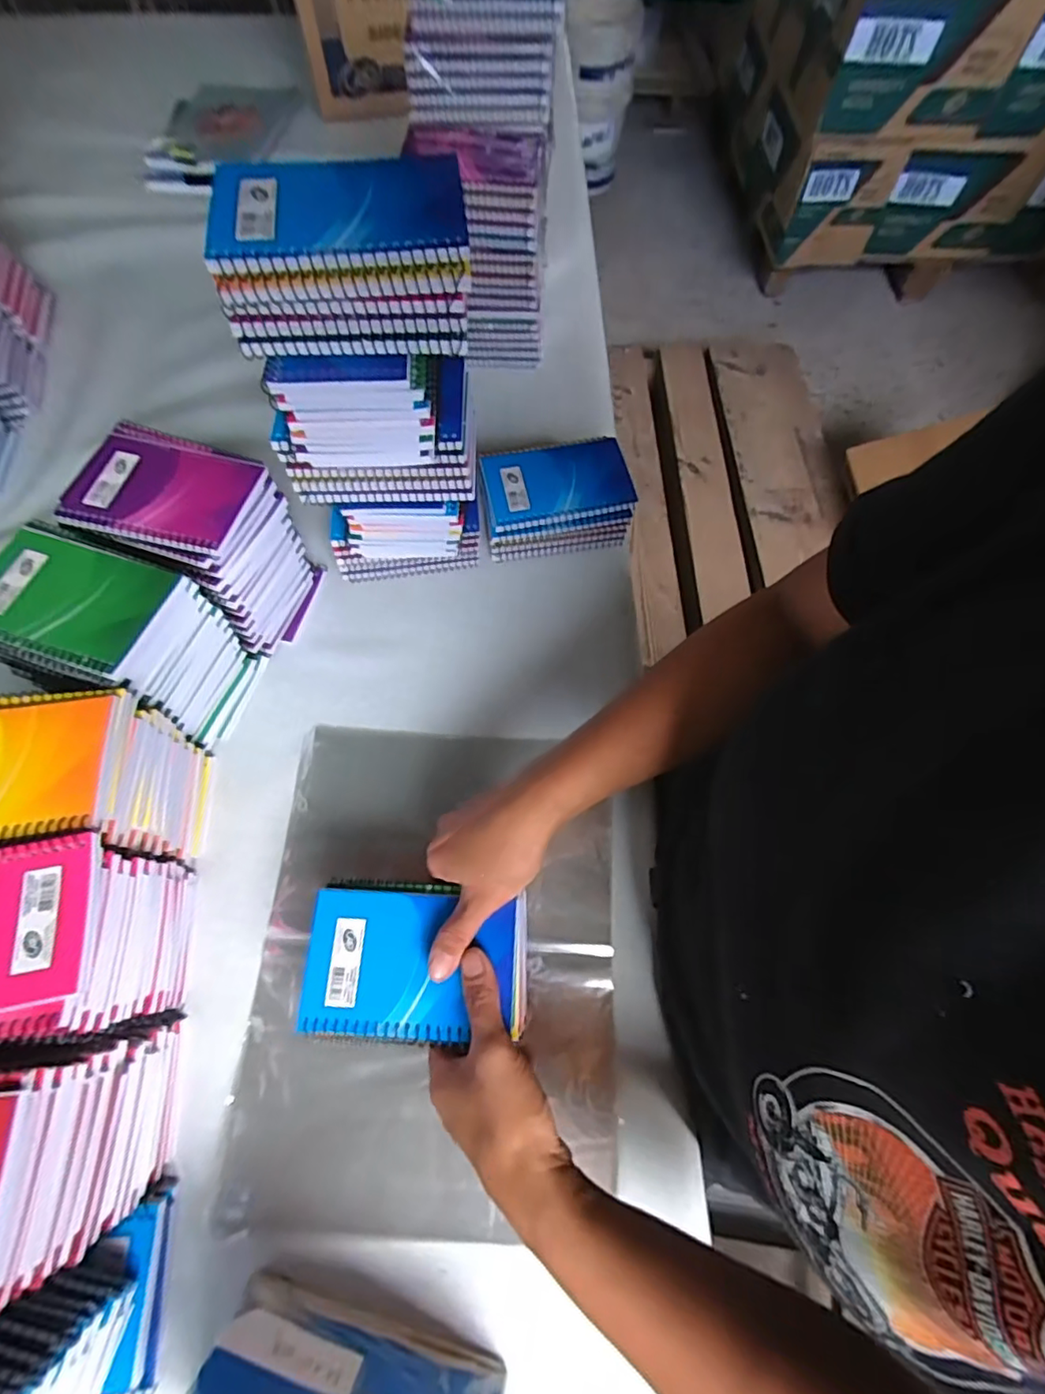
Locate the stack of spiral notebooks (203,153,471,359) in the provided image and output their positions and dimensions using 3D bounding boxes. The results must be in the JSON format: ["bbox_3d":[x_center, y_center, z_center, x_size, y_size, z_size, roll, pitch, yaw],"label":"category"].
[{"bbox_3d":[-0.095,-0.246,0.316,0.132,0.056,0.091,-5,68,-4],"label":"stack of spiral notebooks"}]

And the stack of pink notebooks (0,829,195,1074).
[{"bbox_3d":[-0.292,0.156,0.348,0.128,0.143,0.102,-8,68,-5],"label":"stack of pink notebooks"}]

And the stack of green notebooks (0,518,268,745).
[{"bbox_3d":[-0.302,-0.043,0.437,0.130,0.138,0.095,18,67,7],"label":"stack of green notebooks"}]

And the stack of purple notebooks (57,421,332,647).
[{"bbox_3d":[-0.262,-0.125,0.472,0.135,0.137,0.102,24,68,9],"label":"stack of purple notebooks"}]

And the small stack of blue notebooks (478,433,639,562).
[{"bbox_3d":[0.031,-0.189,0.544,0.133,0.066,0.100,-5,66,-3],"label":"small stack of blue notebooks"}]

